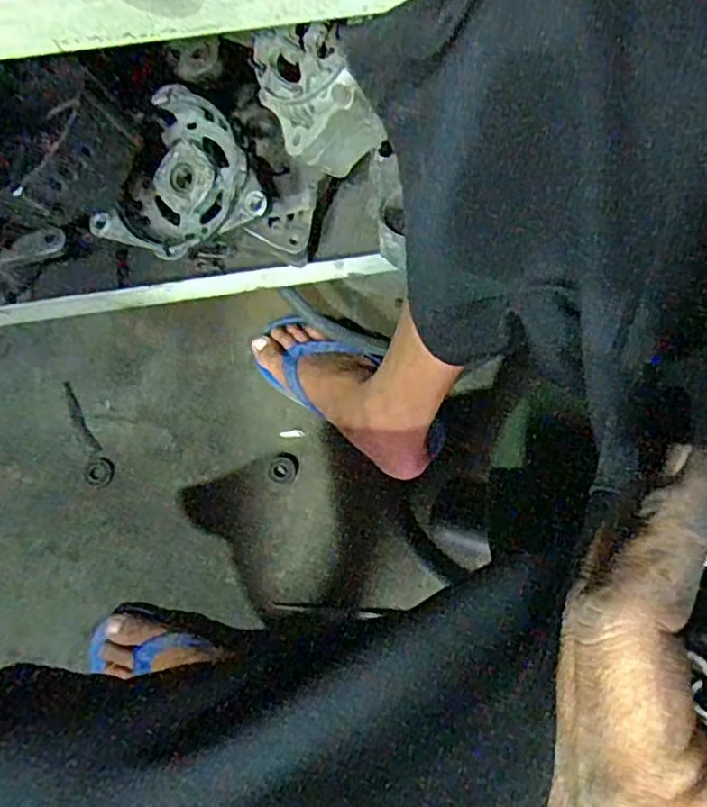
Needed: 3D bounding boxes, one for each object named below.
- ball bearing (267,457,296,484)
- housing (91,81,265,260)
[{"bbox_3d":[-0.080,0.074,0.727,0.032,0.004,0.029,22,75,8],"label":"ball bearing"},{"bbox_3d":[-0.158,-0.196,0.592,0.162,0.061,0.135,-24,74,23],"label":"housing"}]

